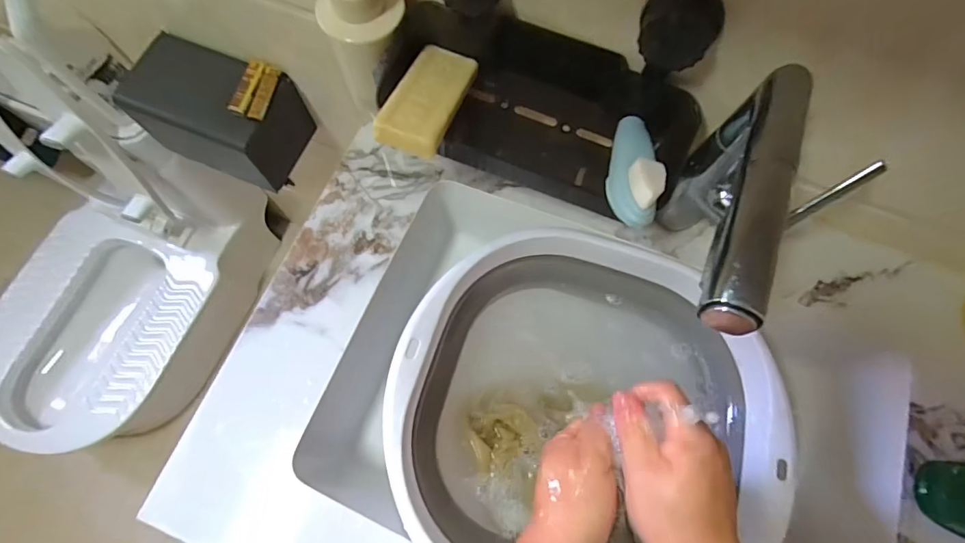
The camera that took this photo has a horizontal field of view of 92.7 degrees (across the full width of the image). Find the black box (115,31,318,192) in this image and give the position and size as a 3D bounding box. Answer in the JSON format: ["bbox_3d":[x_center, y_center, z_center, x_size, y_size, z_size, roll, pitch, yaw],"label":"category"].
[{"bbox_3d":[-0.366,-0.225,0.661,0.175,0.128,0.126,20,73,6],"label":"black box"}]

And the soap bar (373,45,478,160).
[{"bbox_3d":[-0.045,-0.153,0.400,0.053,0.019,0.134,16,58,5],"label":"soap bar"}]

